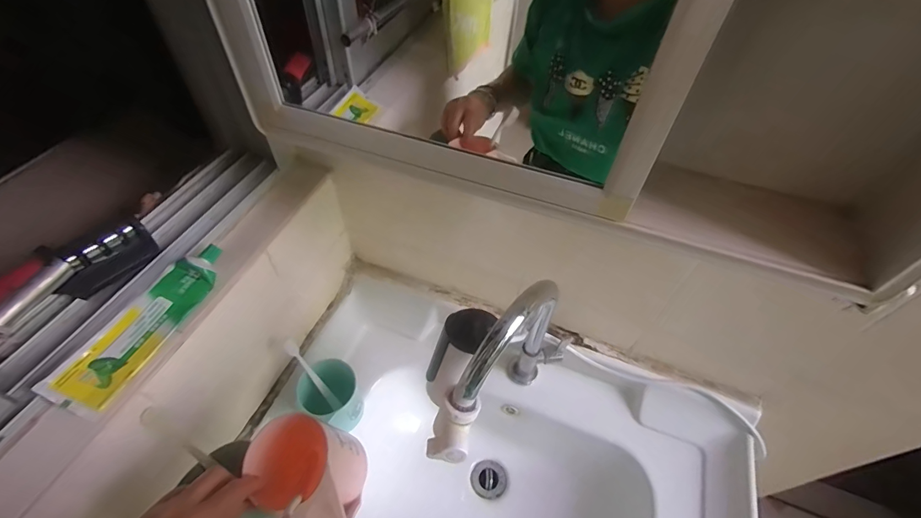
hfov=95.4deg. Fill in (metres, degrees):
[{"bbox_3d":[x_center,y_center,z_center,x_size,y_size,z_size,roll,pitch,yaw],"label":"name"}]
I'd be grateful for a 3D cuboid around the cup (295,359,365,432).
[{"bbox_3d":[-0.191,0.209,0.626,0.079,0.103,0.076,1,51,-2],"label":"cup"}]

